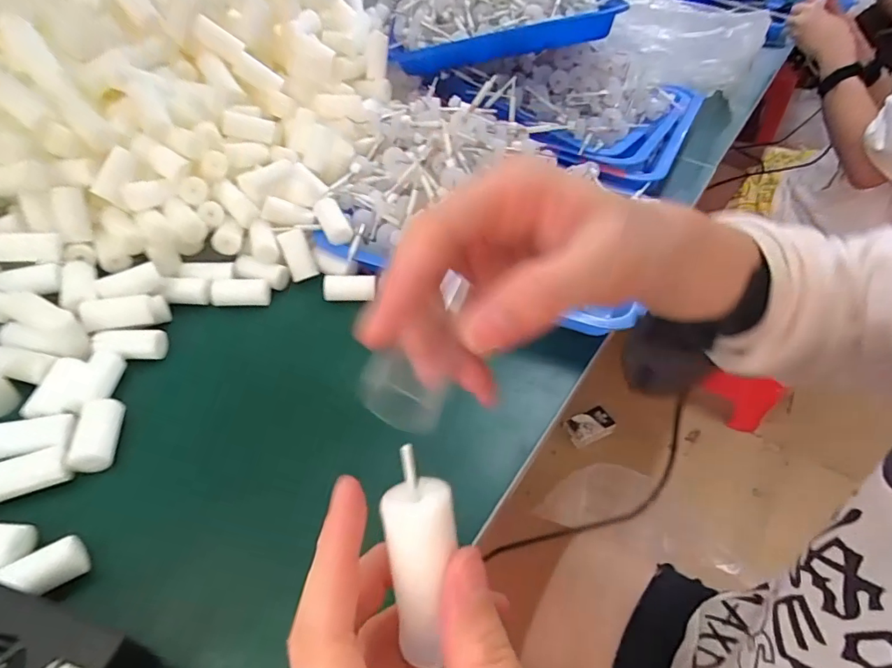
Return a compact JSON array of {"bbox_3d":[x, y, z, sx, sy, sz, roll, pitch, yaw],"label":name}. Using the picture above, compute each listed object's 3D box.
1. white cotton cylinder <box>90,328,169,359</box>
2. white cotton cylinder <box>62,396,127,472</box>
[{"bbox_3d":[-0.218,0.007,0.333,0.045,0.016,0.017,5,43,-19],"label":"white cotton cylinder"},{"bbox_3d":[-0.206,0.058,0.287,0.022,0.016,0.041,-5,46,-9],"label":"white cotton cylinder"}]

